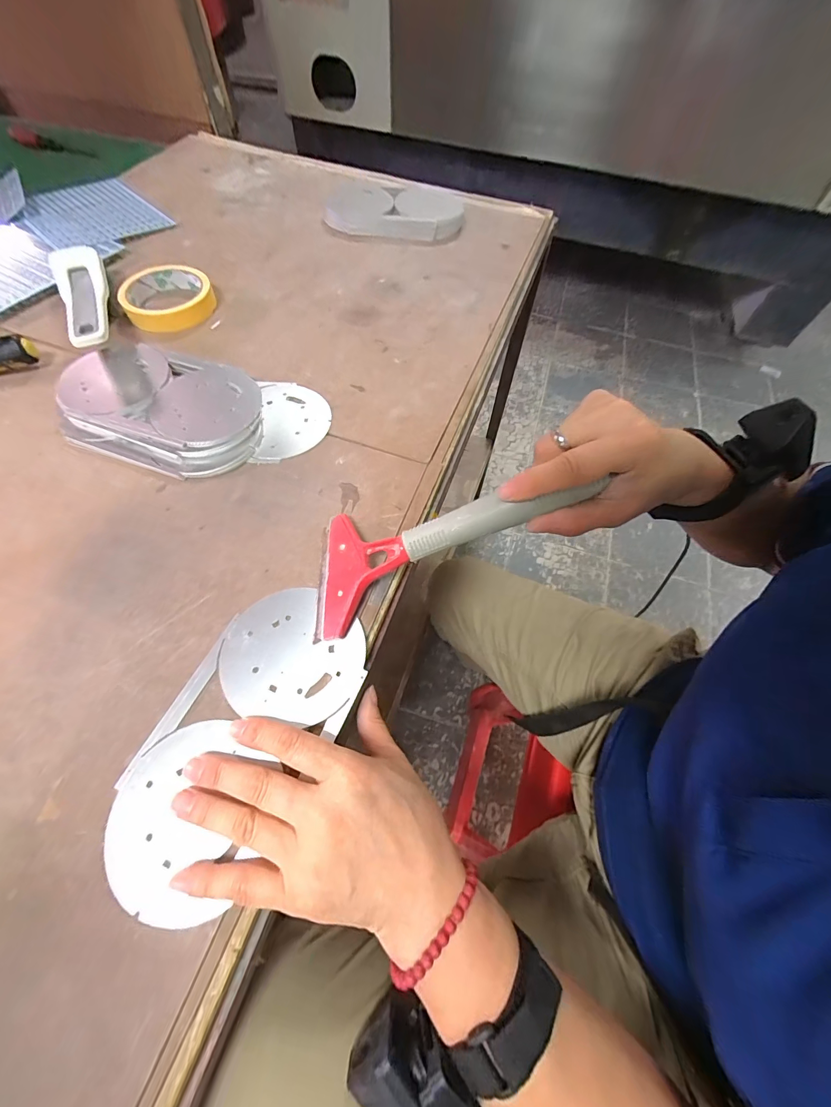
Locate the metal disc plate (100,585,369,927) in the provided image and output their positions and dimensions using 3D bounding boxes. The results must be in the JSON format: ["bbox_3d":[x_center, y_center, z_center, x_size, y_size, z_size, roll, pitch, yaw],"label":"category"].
[{"bbox_3d":[-0.105,0.109,0.242,0.101,0.004,0.184,22,63,9],"label":"metal disc plate"}]

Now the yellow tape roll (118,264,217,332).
[{"bbox_3d":[-0.282,-0.295,0.444,0.095,0.023,0.095,1,61,-2],"label":"yellow tape roll"}]

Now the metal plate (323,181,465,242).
[{"bbox_3d":[-0.034,-0.485,0.549,0.196,0.022,0.127,13,62,4],"label":"metal plate"}]

